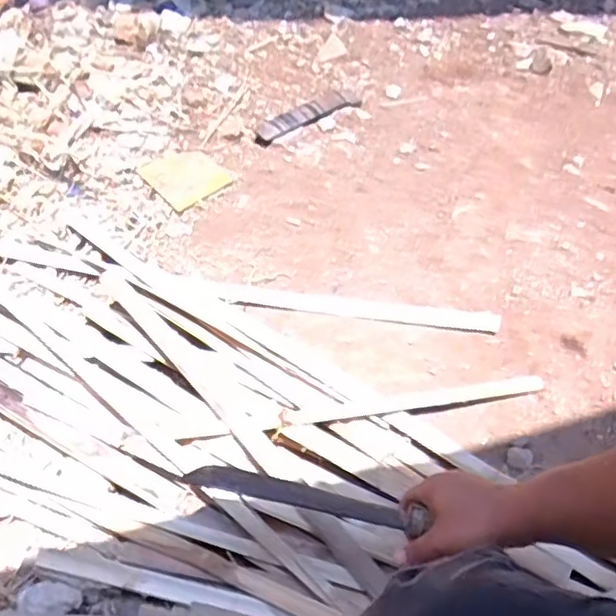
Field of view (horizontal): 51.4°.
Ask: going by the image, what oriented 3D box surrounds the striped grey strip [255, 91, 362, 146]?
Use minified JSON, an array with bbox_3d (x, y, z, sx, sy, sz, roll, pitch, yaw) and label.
[{"bbox_3d":[0.000,-0.391,1.287,0.241,0.025,0.057,-28,53,-20],"label":"striped grey strip"}]

